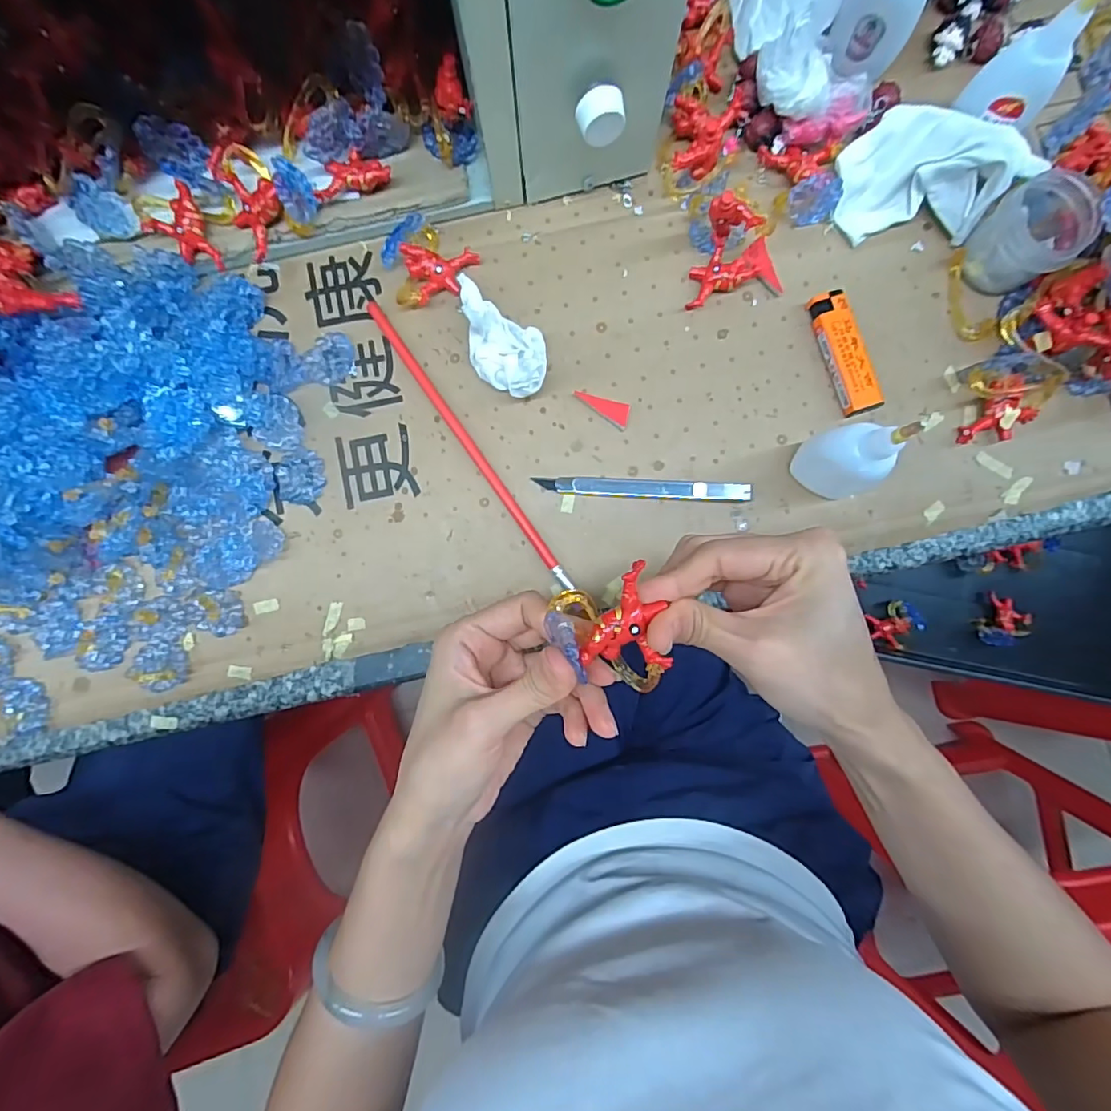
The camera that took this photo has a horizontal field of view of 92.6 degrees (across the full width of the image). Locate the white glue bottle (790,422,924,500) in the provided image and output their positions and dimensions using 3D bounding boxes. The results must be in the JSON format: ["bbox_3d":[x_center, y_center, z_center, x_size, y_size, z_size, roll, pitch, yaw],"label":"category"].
[{"bbox_3d":[0.171,-0.055,0.302,0.033,0.096,0.038,-14,88,0],"label":"white glue bottle"}]

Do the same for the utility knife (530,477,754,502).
[{"bbox_3d":[0.057,-0.043,0.345,0.136,0.011,0.011,3,88,1],"label":"utility knife"}]

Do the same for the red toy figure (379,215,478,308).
[{"bbox_3d":[-0.084,-0.189,0.345,0.045,0.026,0.054,44,89,1],"label":"red toy figure"}]

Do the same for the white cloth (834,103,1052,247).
[{"bbox_3d":[0.235,-0.242,0.335,0.096,0.038,0.092,-44,88,-1],"label":"white cloth"}]

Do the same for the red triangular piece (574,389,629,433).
[{"bbox_3d":[0.032,-0.100,0.352,0.041,0.004,0.016,36,89,1],"label":"red triangular piece"}]

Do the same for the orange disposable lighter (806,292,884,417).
[{"bbox_3d":[0.188,-0.131,0.345,0.023,0.017,0.080,-16,88,0],"label":"orange disposable lighter"}]

